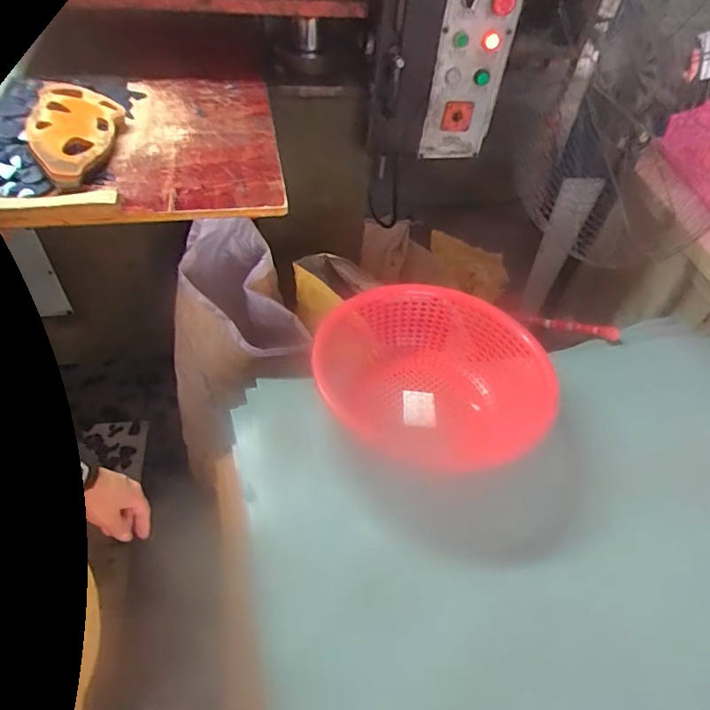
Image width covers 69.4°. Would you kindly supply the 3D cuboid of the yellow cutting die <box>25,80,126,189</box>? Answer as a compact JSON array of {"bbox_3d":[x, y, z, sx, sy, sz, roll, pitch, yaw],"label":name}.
[{"bbox_3d":[-0.406,-0.321,0.747,0.107,0.060,0.228,-5,51,-10],"label":"yellow cutting die"}]

